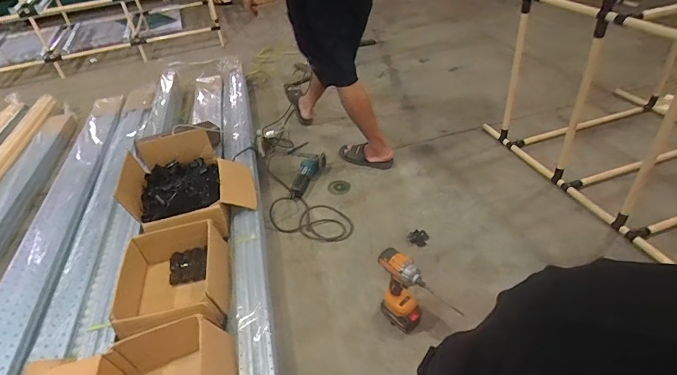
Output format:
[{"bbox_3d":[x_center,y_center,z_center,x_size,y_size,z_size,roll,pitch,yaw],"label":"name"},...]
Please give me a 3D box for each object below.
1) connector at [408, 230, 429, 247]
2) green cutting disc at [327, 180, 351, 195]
[{"bbox_3d":[0.303,0.189,1.482,0.072,0.022,0.082,18,44,29],"label":"connector"},{"bbox_3d":[0.004,0.000,1.759,0.090,0.009,0.104,-39,46,-23],"label":"green cutting disc"}]

